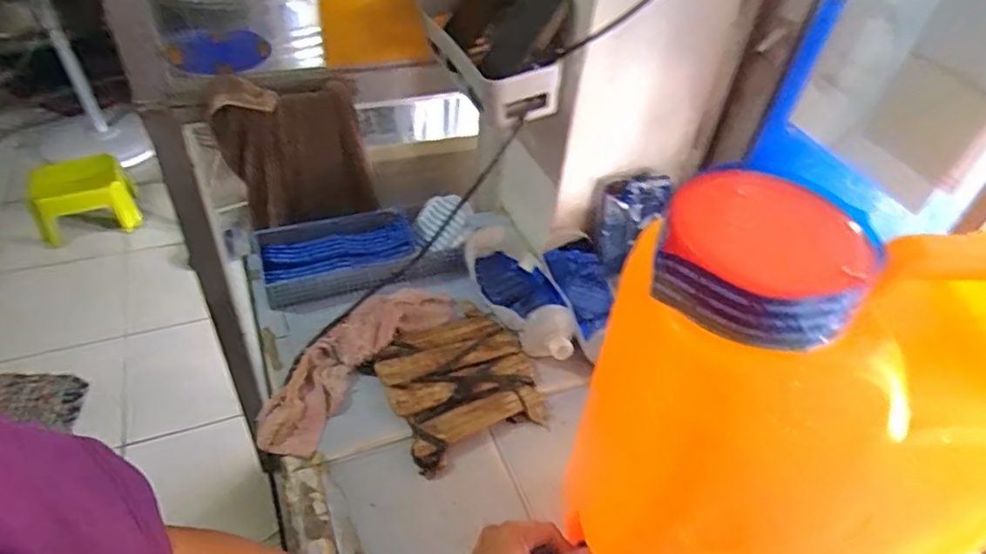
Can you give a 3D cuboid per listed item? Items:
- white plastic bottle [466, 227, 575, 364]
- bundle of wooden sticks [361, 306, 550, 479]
[{"bbox_3d":[0.035,0.022,0.881,0.105,0.077,0.254,-9,46,-16],"label":"white plastic bottle"},{"bbox_3d":[-0.045,0.125,0.794,0.192,0.024,0.192,-23,51,-27],"label":"bundle of wooden sticks"}]

